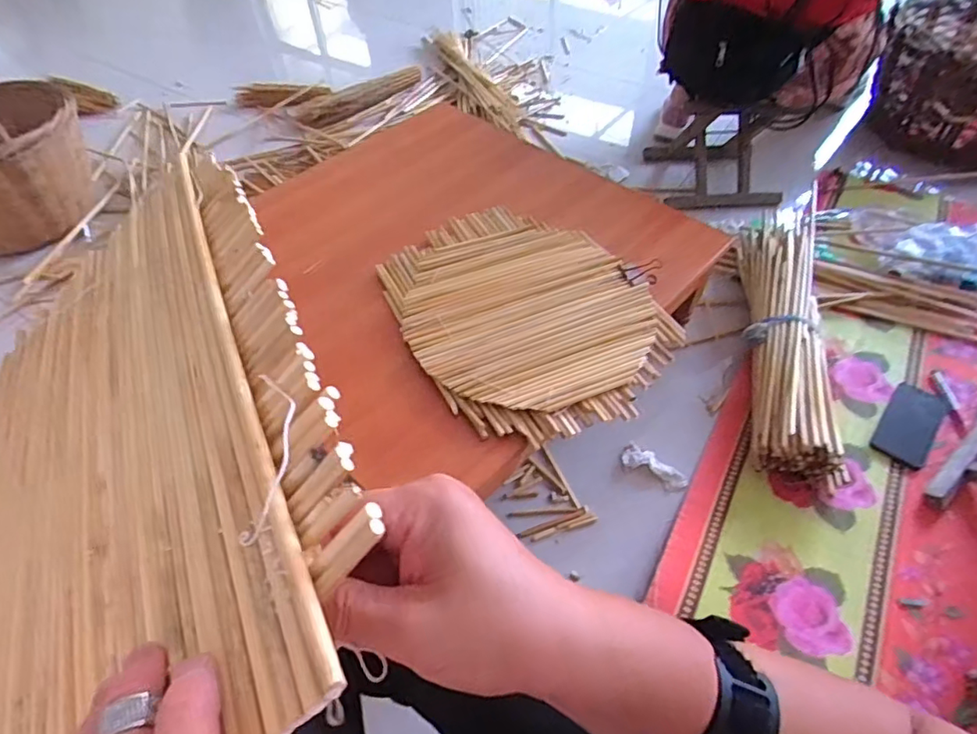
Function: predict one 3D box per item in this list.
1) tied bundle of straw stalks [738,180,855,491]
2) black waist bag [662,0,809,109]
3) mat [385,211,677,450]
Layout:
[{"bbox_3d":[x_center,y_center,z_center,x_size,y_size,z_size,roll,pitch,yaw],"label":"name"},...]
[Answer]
[{"bbox_3d":[0.534,-0.089,1.007,0.150,0.090,0.594,8,52,8],"label":"tied bundle of straw stalks"},{"bbox_3d":[0.444,-0.584,1.063,0.063,0.153,0.245,-32,58,-21],"label":"black waist bag"},{"bbox_3d":[0.051,-0.089,0.807,0.334,0.032,0.409,-20,53,-13],"label":"mat"}]

